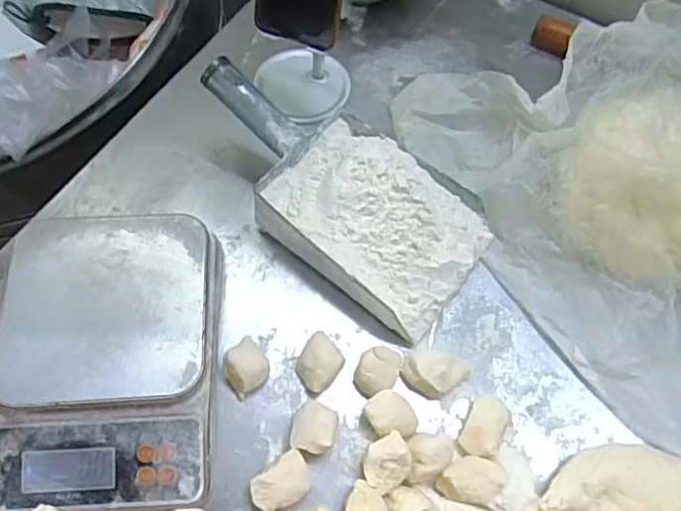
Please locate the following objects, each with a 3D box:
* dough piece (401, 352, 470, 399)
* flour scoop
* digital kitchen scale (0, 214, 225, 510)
[{"bbox_3d":[0.075,0.093,0.459,0.052,0.022,0.032,5,63,0],"label":"dough piece"},{"bbox_3d":[-0.006,-0.059,0.501,0.265,0.071,0.138,32,66,13],"label":"flour scoop"},{"bbox_3d":[-0.169,0.072,0.436,0.154,0.039,0.215,0,63,-3],"label":"digital kitchen scale"}]

